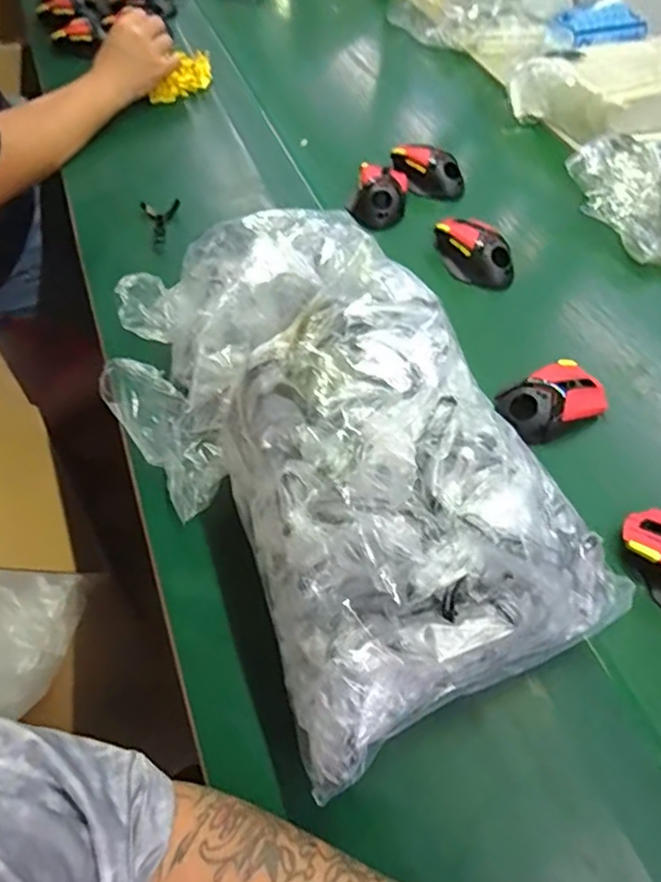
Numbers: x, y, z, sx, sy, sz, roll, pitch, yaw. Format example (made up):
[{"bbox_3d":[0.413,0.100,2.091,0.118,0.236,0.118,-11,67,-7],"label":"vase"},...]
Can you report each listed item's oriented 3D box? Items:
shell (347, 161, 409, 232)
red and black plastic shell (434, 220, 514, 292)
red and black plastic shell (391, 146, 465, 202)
[{"bbox_3d":[0.062,-0.316,0.785,0.071,0.045,0.084,11,56,5],"label":"shell"},{"bbox_3d":[0.170,-0.224,0.722,0.056,0.046,0.105,-24,60,-17],"label":"red and black plastic shell"},{"bbox_3d":[0.125,-0.360,0.813,0.109,0.045,0.051,35,61,20],"label":"red and black plastic shell"}]

